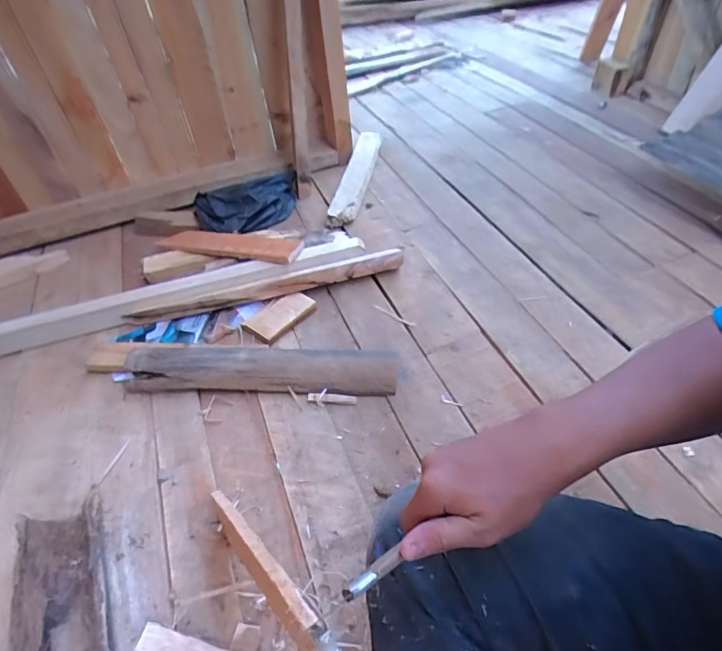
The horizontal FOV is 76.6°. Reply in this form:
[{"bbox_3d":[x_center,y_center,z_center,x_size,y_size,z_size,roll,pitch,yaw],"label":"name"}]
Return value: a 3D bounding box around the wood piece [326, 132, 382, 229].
[{"bbox_3d":[-0.008,-0.390,1.161,0.066,0.041,0.475,4,47,10],"label":"wood piece"}]

